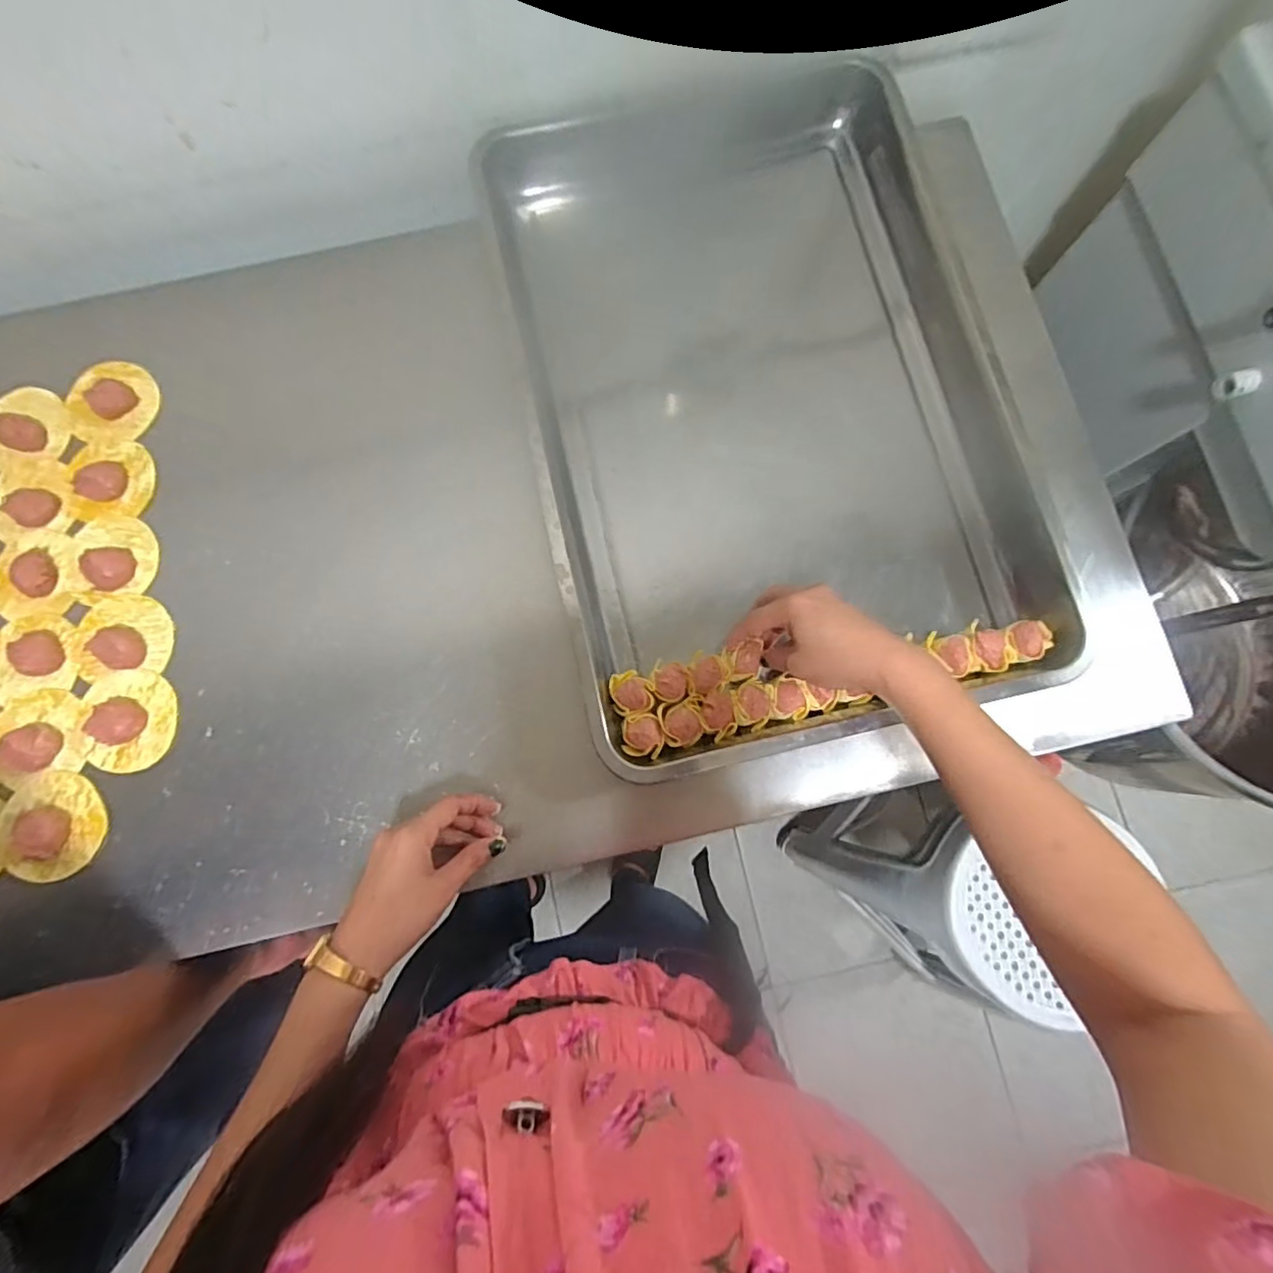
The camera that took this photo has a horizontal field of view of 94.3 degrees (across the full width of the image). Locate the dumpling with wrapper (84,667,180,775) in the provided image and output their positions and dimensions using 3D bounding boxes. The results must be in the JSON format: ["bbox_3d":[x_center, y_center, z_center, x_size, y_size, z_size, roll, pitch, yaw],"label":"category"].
[{"bbox_3d":[-0.423,0.068,0.489,0.069,0.018,0.083,-13,80,-1],"label":"dumpling with wrapper"}]

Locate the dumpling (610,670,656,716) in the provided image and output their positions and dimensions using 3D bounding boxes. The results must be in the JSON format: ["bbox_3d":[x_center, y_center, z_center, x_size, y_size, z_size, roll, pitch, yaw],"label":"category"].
[{"bbox_3d":[-0.003,0.046,0.477,0.033,0.035,0.034,0,80,1],"label":"dumpling"}]

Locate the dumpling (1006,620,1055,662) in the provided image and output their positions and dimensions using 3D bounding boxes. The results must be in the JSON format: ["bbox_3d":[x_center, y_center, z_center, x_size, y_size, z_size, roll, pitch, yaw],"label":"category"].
[{"bbox_3d":[0.310,0.004,0.477,0.034,0.029,0.031,0,80,1],"label":"dumpling"}]

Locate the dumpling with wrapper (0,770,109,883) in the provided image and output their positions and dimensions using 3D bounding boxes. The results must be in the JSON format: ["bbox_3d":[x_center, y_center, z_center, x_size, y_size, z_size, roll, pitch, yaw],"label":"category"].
[{"bbox_3d":[-0.475,0.153,0.475,0.080,0.019,0.081,0,80,1],"label":"dumpling with wrapper"}]

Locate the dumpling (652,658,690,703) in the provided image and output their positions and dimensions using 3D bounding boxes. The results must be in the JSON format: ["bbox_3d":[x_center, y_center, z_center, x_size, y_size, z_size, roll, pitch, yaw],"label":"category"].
[{"bbox_3d":[0.027,0.038,0.480,0.029,0.038,0.032,13,81,3],"label":"dumpling"}]

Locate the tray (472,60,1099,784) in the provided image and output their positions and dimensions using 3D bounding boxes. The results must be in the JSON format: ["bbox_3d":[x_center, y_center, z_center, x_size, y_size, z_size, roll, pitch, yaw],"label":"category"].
[{"bbox_3d":[0.119,-0.192,0.513,0.446,0.057,0.552,-16,80,-2],"label":"tray"}]

